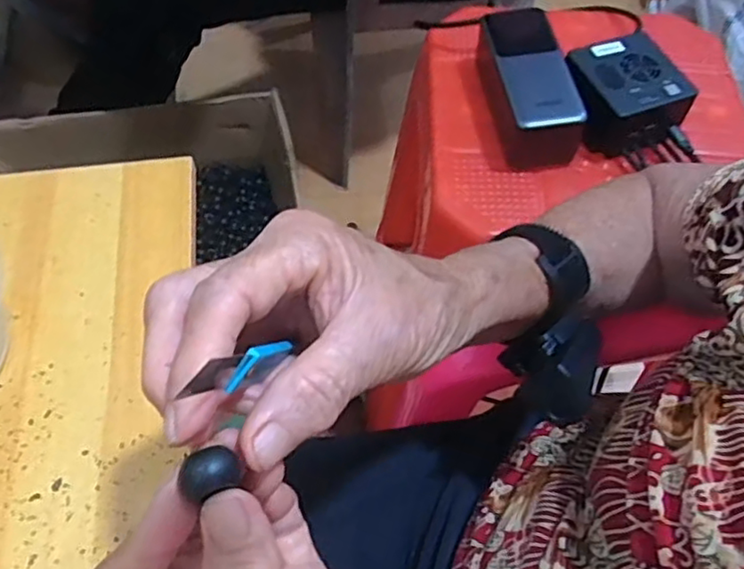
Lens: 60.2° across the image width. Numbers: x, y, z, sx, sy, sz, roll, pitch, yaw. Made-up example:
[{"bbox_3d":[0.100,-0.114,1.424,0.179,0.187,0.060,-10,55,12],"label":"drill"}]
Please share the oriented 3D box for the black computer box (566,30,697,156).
[{"bbox_3d":[0.196,-0.150,0.511,0.079,0.051,0.077,-10,60,-8],"label":"black computer box"}]

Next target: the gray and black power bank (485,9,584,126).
[{"bbox_3d":[0.125,-0.172,0.500,0.051,0.012,0.122,-4,60,-5],"label":"gray and black power bank"}]

